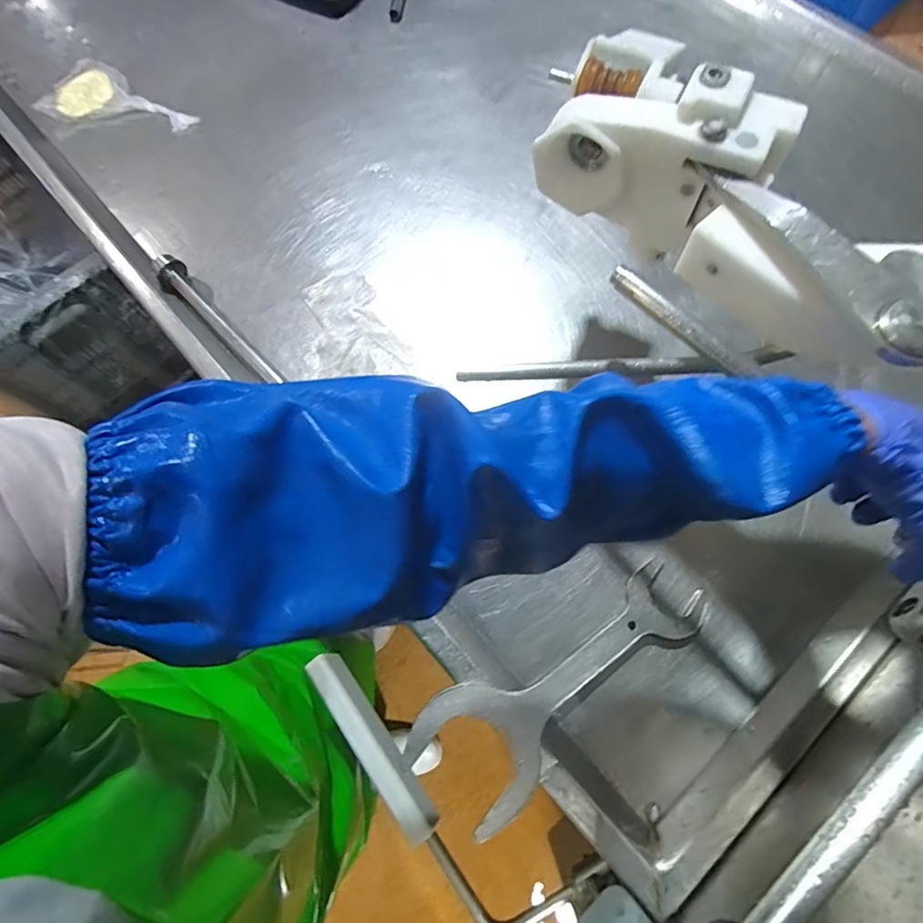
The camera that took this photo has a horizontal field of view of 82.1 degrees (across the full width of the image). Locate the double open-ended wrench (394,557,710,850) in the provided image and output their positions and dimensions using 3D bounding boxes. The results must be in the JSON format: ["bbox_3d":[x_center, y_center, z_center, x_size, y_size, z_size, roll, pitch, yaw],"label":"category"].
[{"bbox_3d":[0.105,0.219,0.551,0.335,0.011,0.121,-36,74,-16],"label":"double open-ended wrench"}]

